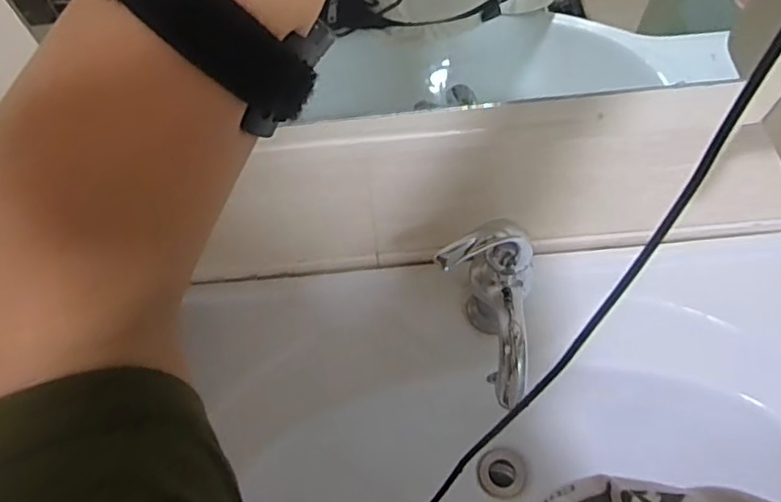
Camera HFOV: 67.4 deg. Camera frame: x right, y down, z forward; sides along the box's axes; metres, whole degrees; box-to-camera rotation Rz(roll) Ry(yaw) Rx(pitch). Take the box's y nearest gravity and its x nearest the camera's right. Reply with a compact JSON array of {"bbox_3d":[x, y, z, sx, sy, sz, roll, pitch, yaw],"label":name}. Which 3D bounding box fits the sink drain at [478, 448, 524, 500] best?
[{"bbox_3d":[0.143,0.286,0.756,0.059,0.010,0.060,4,62,4],"label":"sink drain"}]

